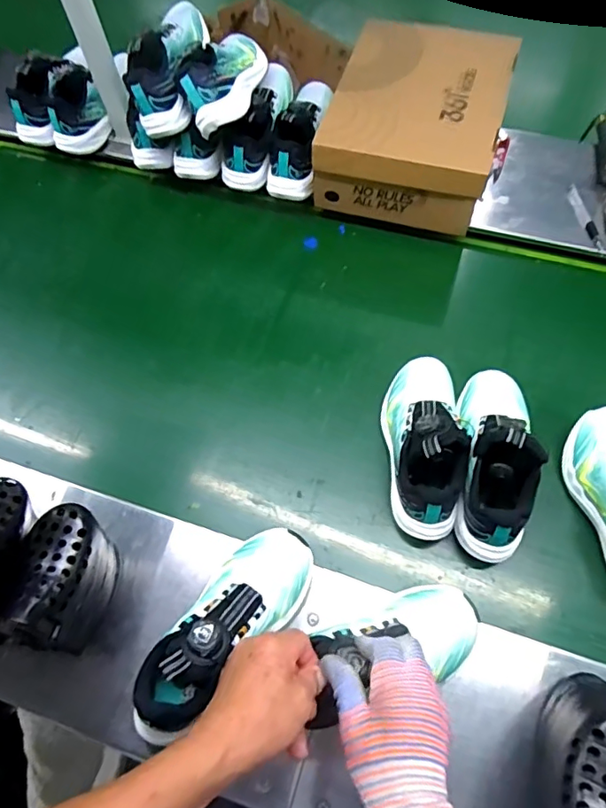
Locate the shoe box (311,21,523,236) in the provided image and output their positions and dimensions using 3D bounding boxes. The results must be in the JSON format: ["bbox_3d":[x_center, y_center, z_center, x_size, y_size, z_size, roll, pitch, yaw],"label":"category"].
[{"bbox_3d":[0.181,-0.449,0.819,0.248,0.124,0.303,16,66,10],"label":"shoe box"}]

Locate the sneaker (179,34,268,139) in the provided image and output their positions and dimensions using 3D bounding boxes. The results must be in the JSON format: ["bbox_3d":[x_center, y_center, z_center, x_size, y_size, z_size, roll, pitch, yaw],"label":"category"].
[{"bbox_3d":[-0.117,-0.500,0.767,0.098,0.066,0.205,12,62,9],"label":"sneaker"}]

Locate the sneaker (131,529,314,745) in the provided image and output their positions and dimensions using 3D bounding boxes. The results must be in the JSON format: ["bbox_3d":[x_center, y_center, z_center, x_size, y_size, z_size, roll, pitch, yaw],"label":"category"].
[{"bbox_3d":[-0.080,0.224,0.523,0.091,0.093,0.225,34,56,20],"label":"sneaker"}]

